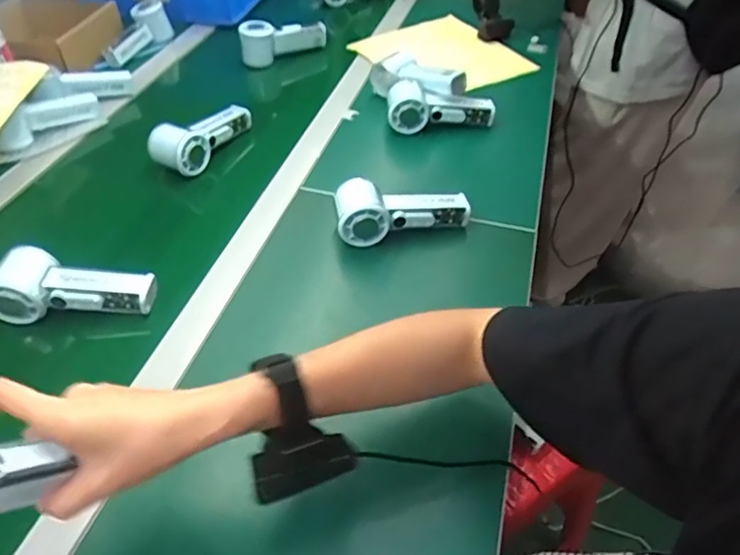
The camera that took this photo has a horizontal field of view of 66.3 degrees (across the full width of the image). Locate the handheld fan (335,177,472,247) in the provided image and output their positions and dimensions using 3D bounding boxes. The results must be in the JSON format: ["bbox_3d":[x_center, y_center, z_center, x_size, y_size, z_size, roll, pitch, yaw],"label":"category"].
[{"bbox_3d":[0.038,-0.075,0.631,0.153,0.051,0.055,-1,45,0],"label":"handheld fan"}]

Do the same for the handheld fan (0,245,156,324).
[{"bbox_3d":[-0.297,0.006,0.562,0.155,0.052,0.059,-2,45,-1],"label":"handheld fan"}]

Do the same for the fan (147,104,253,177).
[{"bbox_3d":[-0.228,-0.200,0.771,0.059,0.056,0.154,16,47,16],"label":"fan"}]

